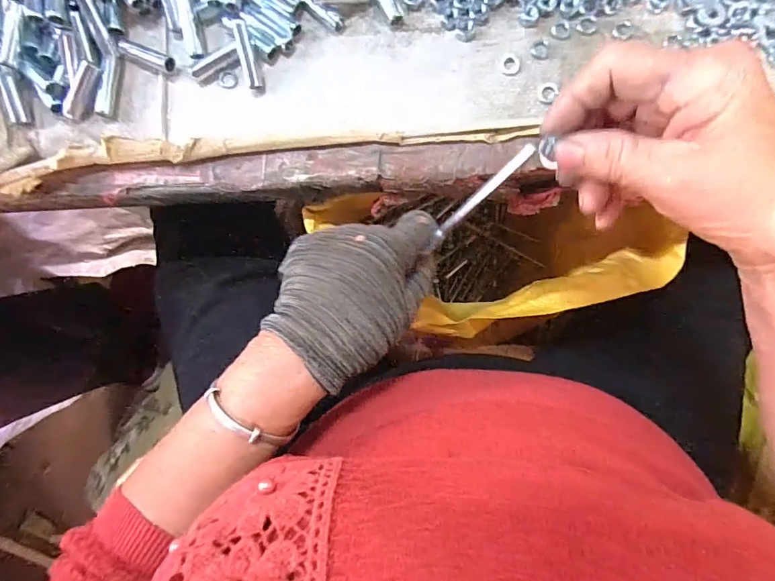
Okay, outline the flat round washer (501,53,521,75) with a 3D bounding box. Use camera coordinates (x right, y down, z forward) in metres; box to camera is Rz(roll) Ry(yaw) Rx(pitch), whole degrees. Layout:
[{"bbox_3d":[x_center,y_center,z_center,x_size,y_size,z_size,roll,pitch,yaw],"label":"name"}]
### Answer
[{"bbox_3d":[0.087,-0.160,0.319,0.013,0.004,0.016,5,87,3],"label":"flat round washer"}]

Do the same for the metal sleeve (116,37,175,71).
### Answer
[{"bbox_3d":[-0.174,-0.171,0.328,0.044,0.010,0.012,24,88,4],"label":"metal sleeve"}]

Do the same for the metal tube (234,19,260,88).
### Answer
[{"bbox_3d":[-0.099,-0.168,0.322,0.008,0.008,0.044,-9,109,2],"label":"metal tube"}]

